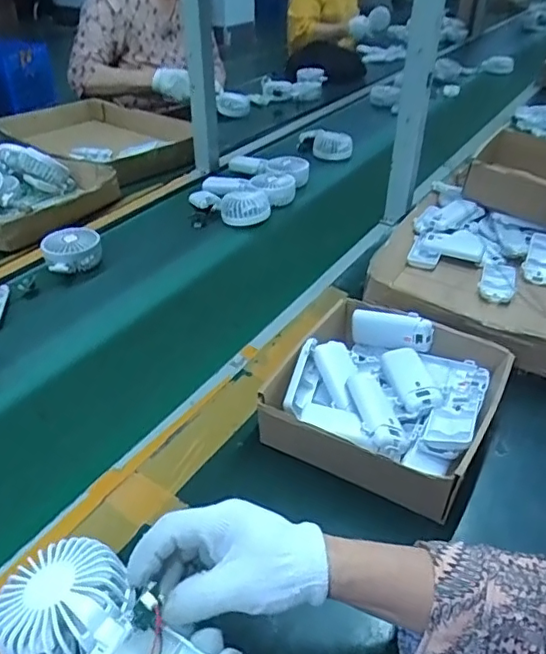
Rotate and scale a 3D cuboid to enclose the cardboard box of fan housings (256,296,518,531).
[{"bbox_3d":[0.121,0.073,0.620,0.217,0.076,0.221,20,41,24],"label":"cardboard box of fan housings"}]

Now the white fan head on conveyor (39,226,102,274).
[{"bbox_3d":[-0.315,-0.124,0.891,0.093,0.043,0.071,-15,40,-20],"label":"white fan head on conveyor"}]

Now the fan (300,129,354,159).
[{"bbox_3d":[0.128,-0.429,1.355,0.137,0.073,0.035,22,42,26],"label":"fan"}]

